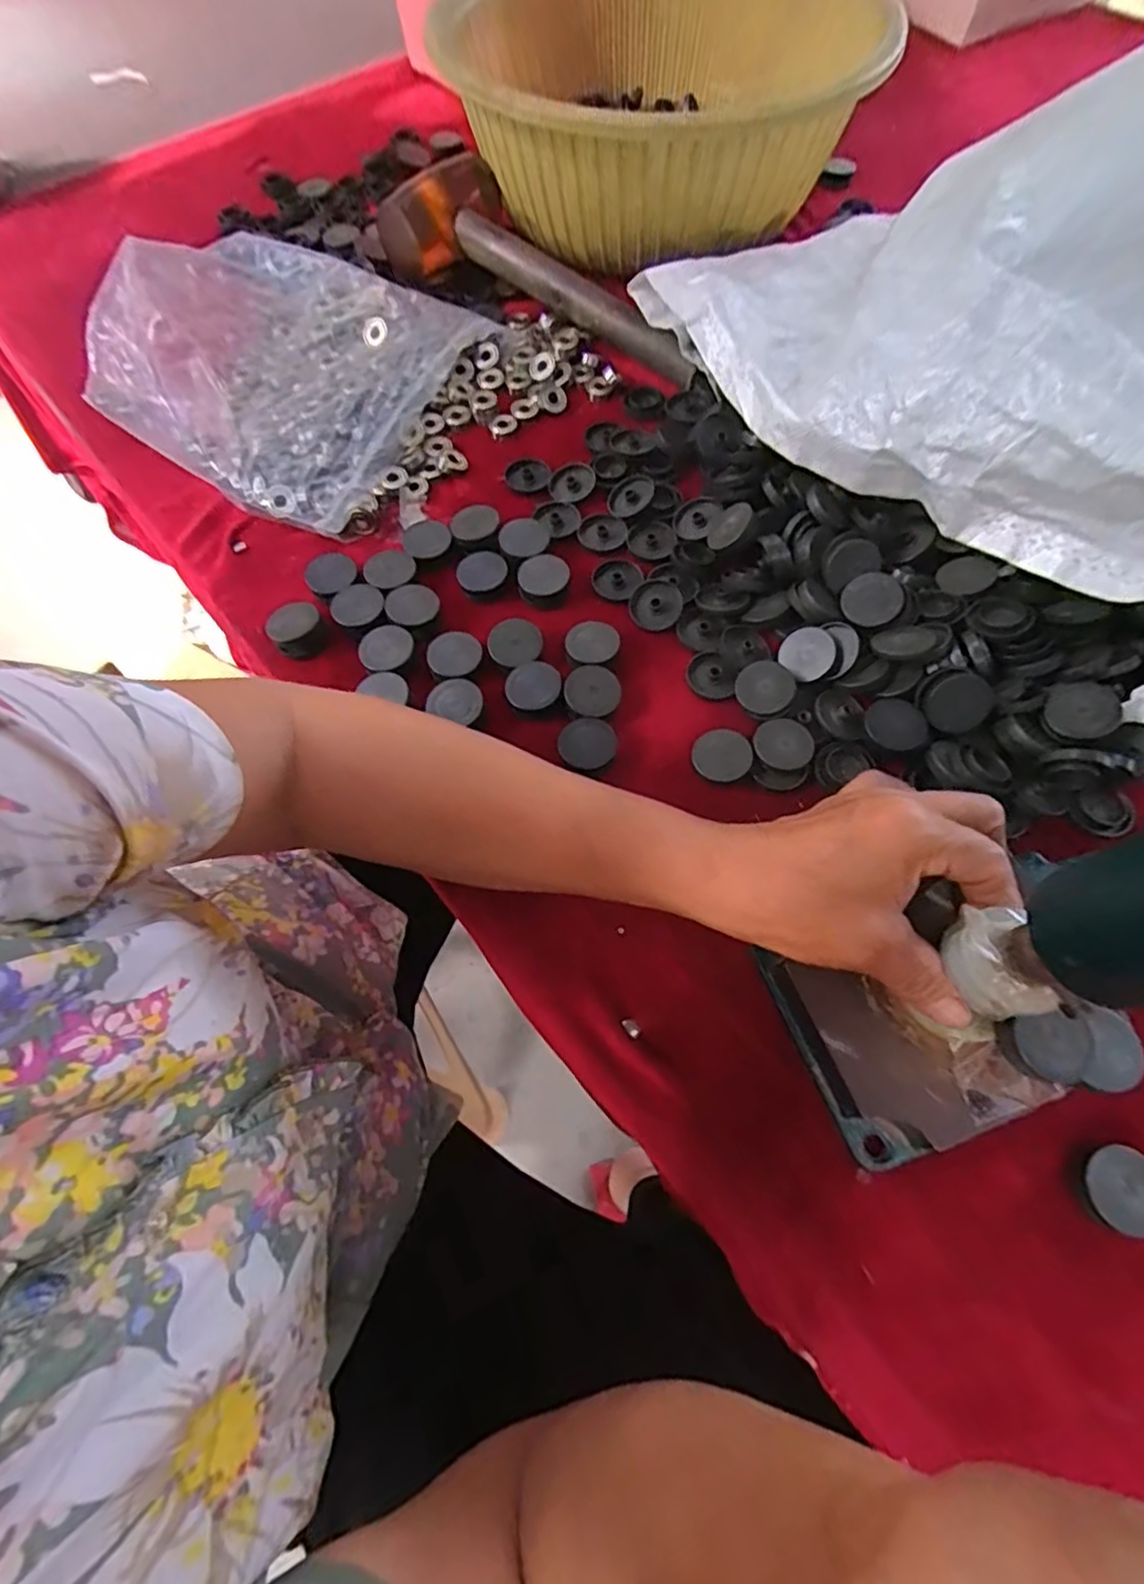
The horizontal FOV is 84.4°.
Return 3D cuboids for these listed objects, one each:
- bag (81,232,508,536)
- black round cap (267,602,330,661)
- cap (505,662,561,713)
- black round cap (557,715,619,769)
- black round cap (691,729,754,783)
[{"bbox_3d":[-0.220,-0.338,0.484,0.273,0.052,0.244,28,69,13],"label":"bag"},{"bbox_3d":[-0.171,-0.100,0.396,0.032,0.018,0.036,-33,69,-13],"label":"black round cap"},{"bbox_3d":[-0.023,-0.063,0.375,0.033,0.004,0.031,0,66,1],"label":"cap"},{"bbox_3d":[0.009,-0.028,0.355,0.032,0.004,0.032,0,66,1],"label":"black round cap"},{"bbox_3d":[0.085,-0.021,0.354,0.032,0.005,0.030,-1,66,0],"label":"black round cap"}]

